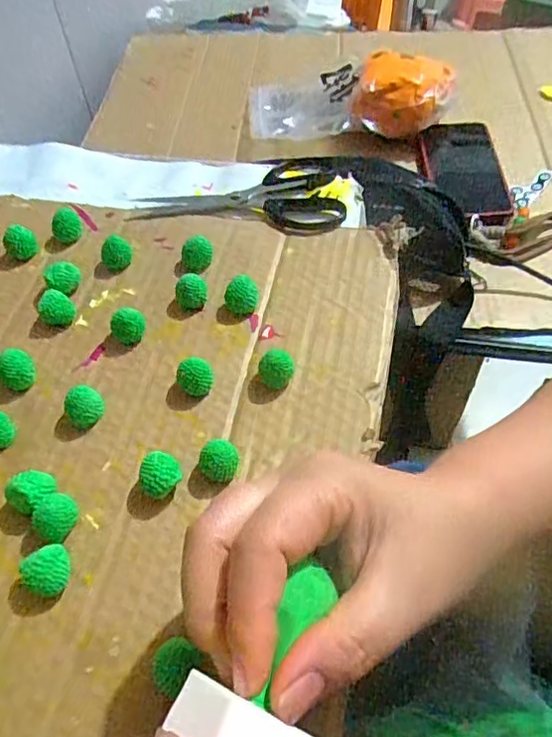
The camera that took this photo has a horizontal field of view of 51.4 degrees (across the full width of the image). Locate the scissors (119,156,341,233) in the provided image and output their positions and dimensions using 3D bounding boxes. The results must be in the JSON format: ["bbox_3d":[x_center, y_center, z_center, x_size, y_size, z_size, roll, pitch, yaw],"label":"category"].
[{"bbox_3d":[-0.026,-0.126,0.410,0.146,0.008,0.078,3,54,6],"label":"scissors"}]

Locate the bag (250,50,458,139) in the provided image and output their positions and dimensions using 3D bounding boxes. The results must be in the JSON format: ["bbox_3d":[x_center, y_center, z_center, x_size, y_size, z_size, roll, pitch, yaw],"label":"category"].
[{"bbox_3d":[0.087,-0.336,0.683,0.238,0.064,0.163,-5,53,-1],"label":"bag"}]

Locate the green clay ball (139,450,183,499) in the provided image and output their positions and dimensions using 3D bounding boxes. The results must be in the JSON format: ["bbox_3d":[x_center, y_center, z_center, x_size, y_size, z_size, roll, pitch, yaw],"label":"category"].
[{"bbox_3d":[-0.054,0.052,0.272,0.019,0.021,0.018,-2,54,2],"label":"green clay ball"}]

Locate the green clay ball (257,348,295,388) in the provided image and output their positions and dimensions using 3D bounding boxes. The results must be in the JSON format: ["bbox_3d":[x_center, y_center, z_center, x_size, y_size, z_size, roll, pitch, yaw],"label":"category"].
[{"bbox_3d":[0.000,0.001,0.307,0.019,0.019,0.015,-9,54,-3],"label":"green clay ball"}]

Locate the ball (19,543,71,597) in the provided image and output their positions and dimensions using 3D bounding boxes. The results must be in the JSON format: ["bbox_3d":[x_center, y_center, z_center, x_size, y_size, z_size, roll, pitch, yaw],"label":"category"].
[{"bbox_3d":[-0.097,0.088,0.248,0.017,0.020,0.020,34,63,25],"label":"ball"}]

